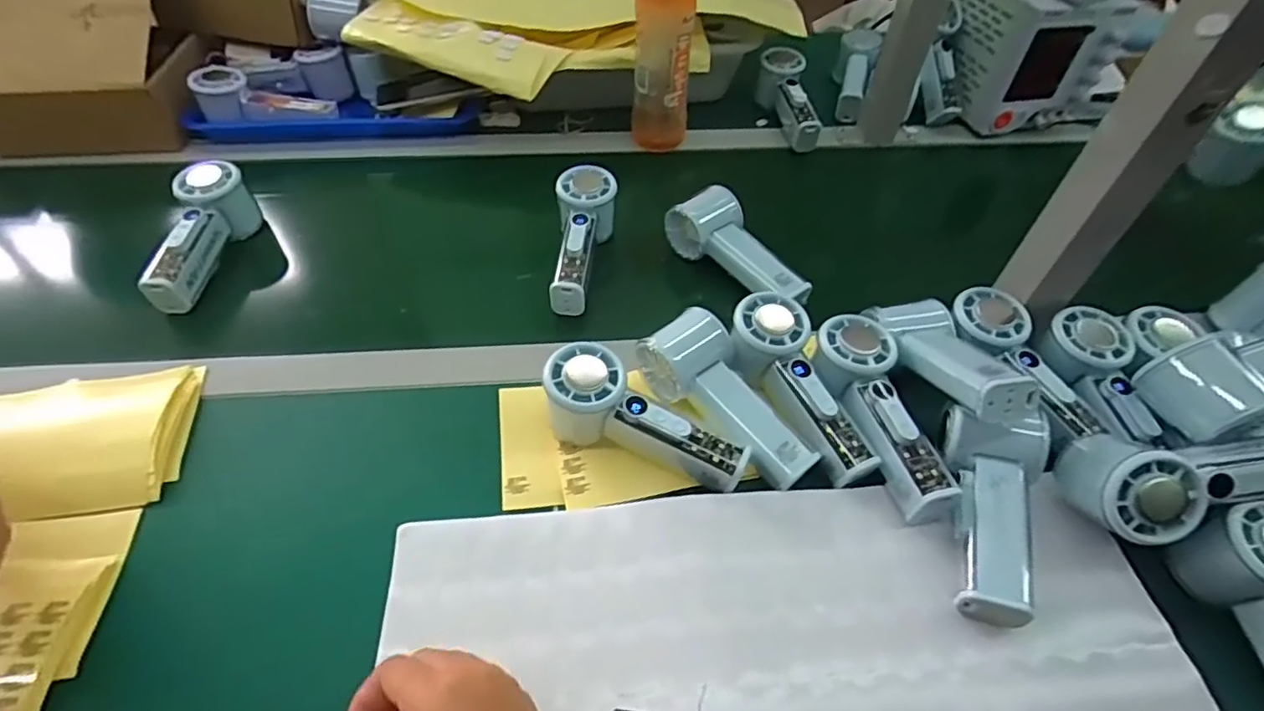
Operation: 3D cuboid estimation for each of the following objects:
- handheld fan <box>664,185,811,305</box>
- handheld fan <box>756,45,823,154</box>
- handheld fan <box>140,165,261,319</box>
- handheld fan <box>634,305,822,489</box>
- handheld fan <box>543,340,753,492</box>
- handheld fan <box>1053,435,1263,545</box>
[{"bbox_3d":[0.097,-0.101,0.567,0.060,0.042,0.143,-25,54,-21],"label":"handheld fan"},{"bbox_3d":[0.200,-0.319,0.761,0.053,0.055,0.156,-7,63,-7],"label":"handheld fan"},{"bbox_3d":[-0.406,-0.107,0.565,0.051,0.066,0.153,3,61,1],"label":"handheld fan"},{"bbox_3d":[0.072,0.034,0.457,0.057,0.049,0.148,-33,72,-26],"label":"handheld fan"},{"bbox_3d":[0.006,0.052,0.437,0.150,0.059,0.053,29,53,6],"label":"handheld fan"},{"bbox_3d":[0.364,0.070,0.394,0.157,0.060,0.077,-10,50,-10],"label":"handheld fan"}]

